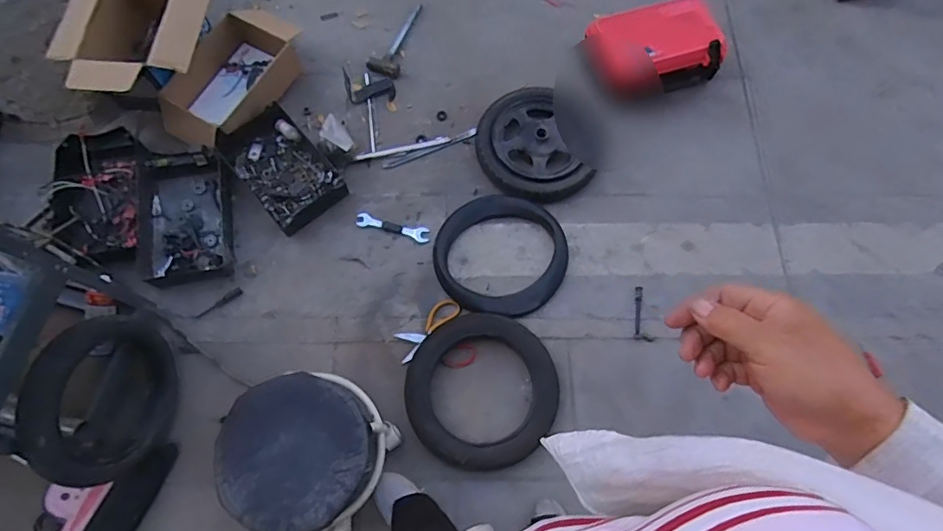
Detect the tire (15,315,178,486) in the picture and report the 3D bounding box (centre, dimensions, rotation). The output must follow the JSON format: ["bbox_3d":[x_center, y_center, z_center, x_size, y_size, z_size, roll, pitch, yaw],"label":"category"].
[{"bbox_3d":[-0.776,0.279,1.147,0.073,0.332,0.334,4,70,17],"label":"tire"}]

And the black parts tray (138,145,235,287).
[{"bbox_3d":[-0.773,-0.137,1.460,0.233,0.063,0.374,-12,71,-5],"label":"black parts tray"}]

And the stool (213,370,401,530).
[{"bbox_3d":[-0.354,0.402,1.175,0.301,0.193,0.308,0,72,-1],"label":"stool"}]

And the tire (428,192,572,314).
[{"bbox_3d":[0.077,-0.031,1.442,0.358,0.046,0.330,14,71,4],"label":"tire"}]

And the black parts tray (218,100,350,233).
[{"bbox_3d":[-0.524,-0.274,1.502,0.215,0.062,0.353,-39,76,-13],"label":"black parts tray"}]

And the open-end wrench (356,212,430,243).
[{"bbox_3d":[-0.213,-0.102,1.476,0.206,0.009,0.049,14,60,7],"label":"open-end wrench"}]

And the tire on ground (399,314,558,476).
[{"bbox_3d":[0.024,0.301,1.313,0.363,0.075,0.355,0,70,-1],"label":"tire on ground"}]

